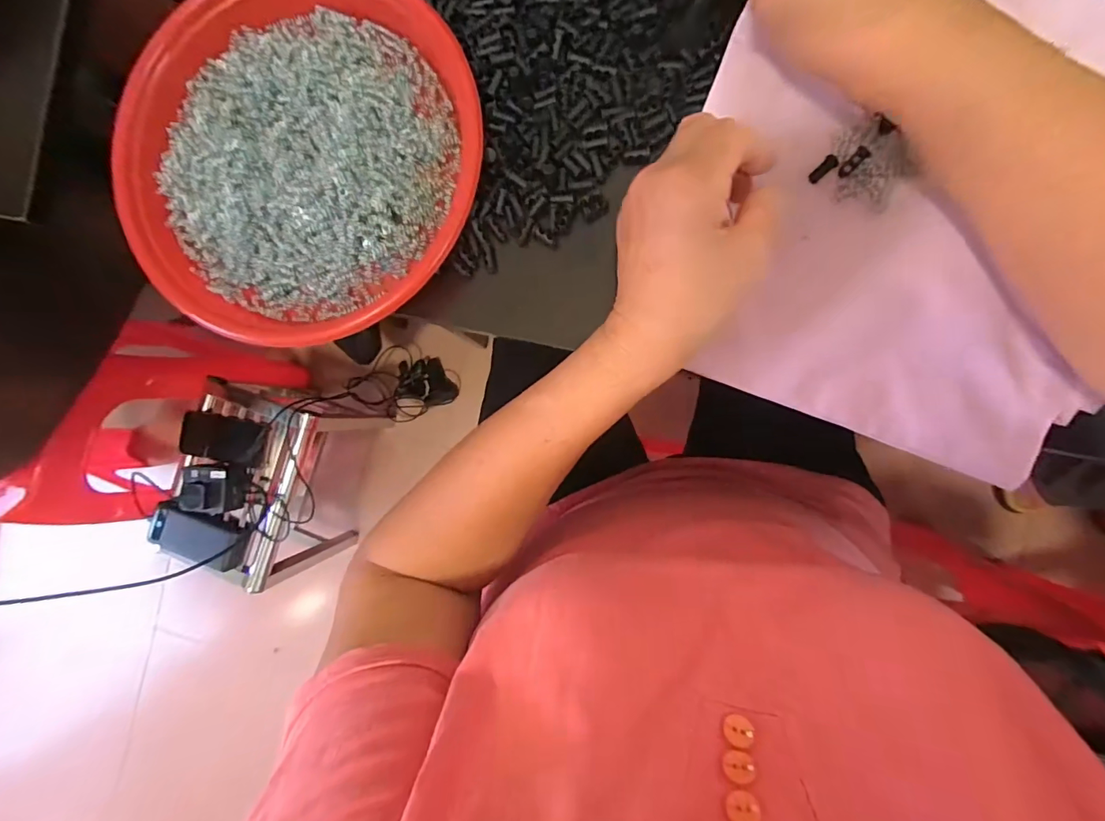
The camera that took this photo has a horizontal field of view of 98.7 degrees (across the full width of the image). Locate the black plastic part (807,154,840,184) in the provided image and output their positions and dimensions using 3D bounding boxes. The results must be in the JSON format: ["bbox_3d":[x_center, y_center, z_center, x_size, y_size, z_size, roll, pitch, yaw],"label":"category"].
[{"bbox_3d":[0.161,-0.143,0.282,0.018,0.004,0.008,-43,88,20],"label":"black plastic part"}]

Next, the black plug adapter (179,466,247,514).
[{"bbox_3d":[-0.549,0.129,0.775,0.080,0.051,0.076,0,89,7],"label":"black plug adapter"}]

